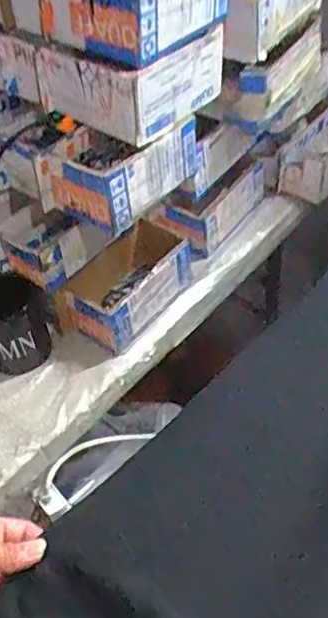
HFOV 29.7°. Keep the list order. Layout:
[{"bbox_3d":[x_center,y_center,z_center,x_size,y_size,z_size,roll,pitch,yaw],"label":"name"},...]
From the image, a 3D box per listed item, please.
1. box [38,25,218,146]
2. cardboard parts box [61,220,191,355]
[{"bbox_3d":[-0.036,-0.264,0.693,0.142,0.081,0.157,27,56,28],"label":"box"},{"bbox_3d":[-0.042,-0.033,0.793,0.086,0.075,0.173,28,56,28],"label":"cardboard parts box"}]

